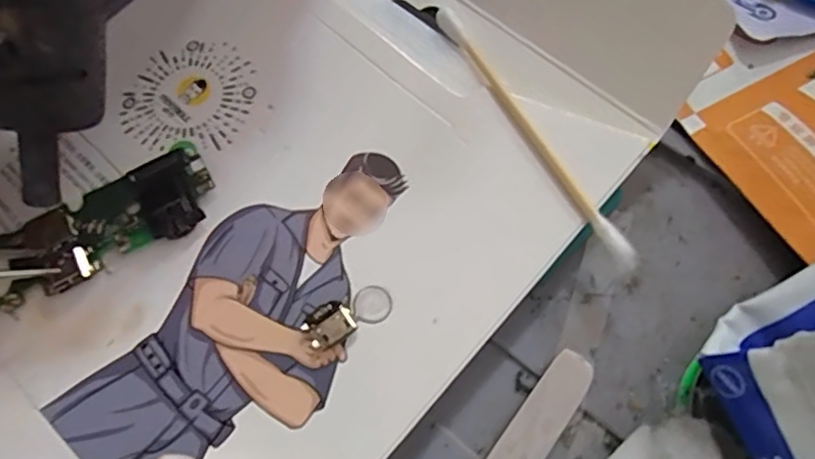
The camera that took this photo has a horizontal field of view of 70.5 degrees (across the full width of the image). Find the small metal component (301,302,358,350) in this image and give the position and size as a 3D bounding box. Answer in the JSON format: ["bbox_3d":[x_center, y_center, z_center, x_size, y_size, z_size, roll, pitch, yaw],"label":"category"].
[{"bbox_3d":[-0.015,0.018,0.111,0.009,0.004,0.008,-34,71,-10],"label":"small metal component"}]

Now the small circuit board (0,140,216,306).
[{"bbox_3d":[-0.071,0.003,0.117,0.064,0.005,0.019,-27,70,-8],"label":"small circuit board"}]

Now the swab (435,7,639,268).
[{"bbox_3d":[0.026,-0.022,0.125,0.004,0.008,0.072,-29,70,-9],"label":"swab"}]

